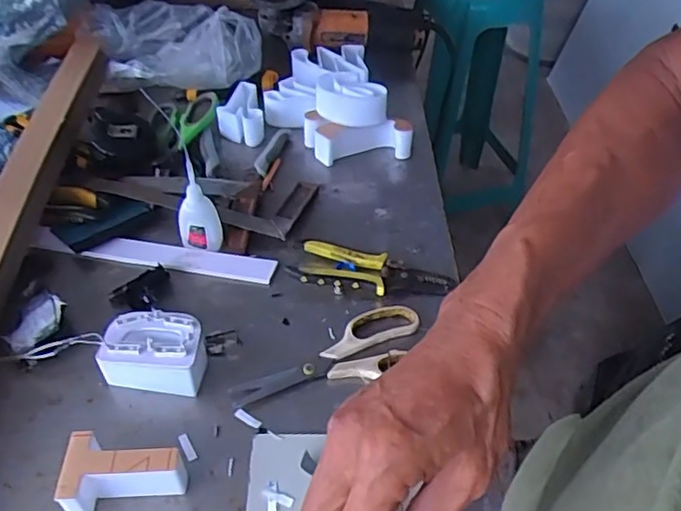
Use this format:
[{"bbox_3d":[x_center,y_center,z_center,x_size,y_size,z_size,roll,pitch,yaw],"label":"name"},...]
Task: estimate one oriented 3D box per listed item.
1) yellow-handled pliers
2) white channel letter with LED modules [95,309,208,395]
[{"bbox_3d":[0.034,0.016,0.630,0.158,0.021,0.061,7,45,7],"label":"yellow-handled pliers"},{"bbox_3d":[-0.165,0.085,0.535,0.085,0.051,0.049,3,45,3],"label":"white channel letter with LED modules"}]

